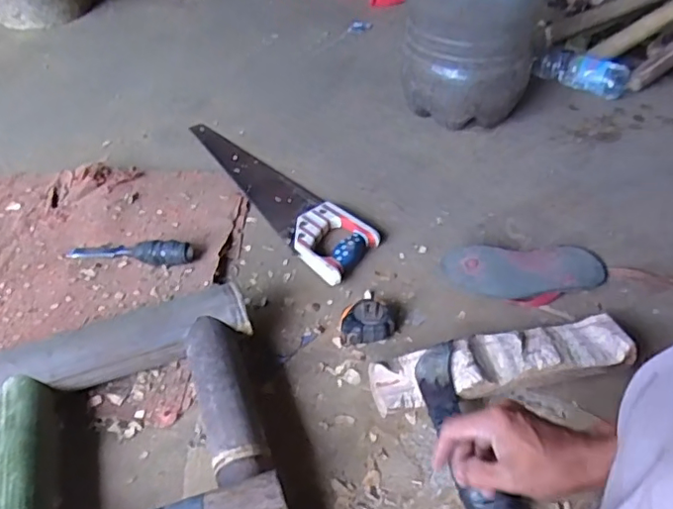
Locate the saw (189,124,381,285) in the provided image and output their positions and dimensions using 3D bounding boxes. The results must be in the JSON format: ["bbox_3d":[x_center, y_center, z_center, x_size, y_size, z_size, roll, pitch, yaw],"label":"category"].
[{"bbox_3d":[-0.113,-0.125,0.974,0.122,0.032,0.506,-27,51,-26],"label":"saw"}]

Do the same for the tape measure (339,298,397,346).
[{"bbox_3d":[0.039,0.089,0.747,0.072,0.034,0.057,-4,45,-5],"label":"tape measure"}]

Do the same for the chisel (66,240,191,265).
[{"bbox_3d":[-0.309,-0.007,0.839,0.196,0.030,0.033,6,45,5],"label":"chisel"}]

